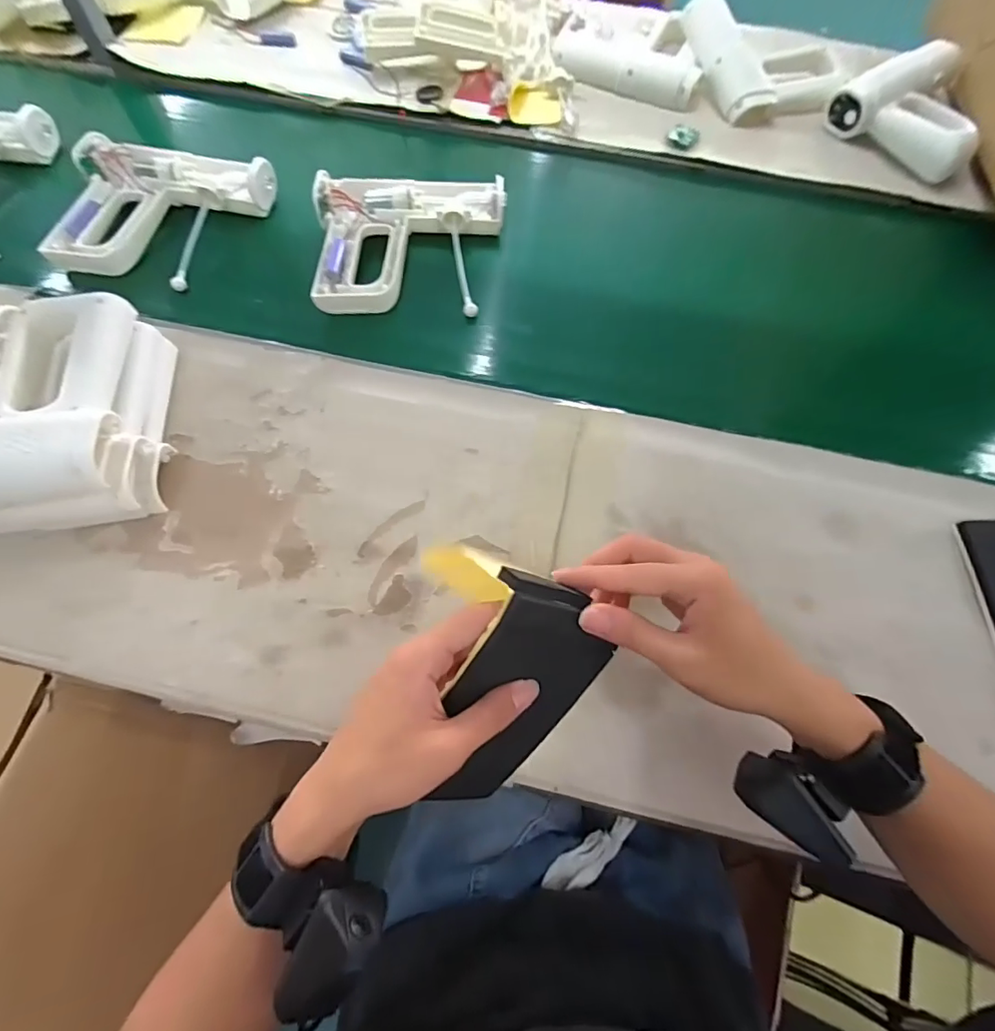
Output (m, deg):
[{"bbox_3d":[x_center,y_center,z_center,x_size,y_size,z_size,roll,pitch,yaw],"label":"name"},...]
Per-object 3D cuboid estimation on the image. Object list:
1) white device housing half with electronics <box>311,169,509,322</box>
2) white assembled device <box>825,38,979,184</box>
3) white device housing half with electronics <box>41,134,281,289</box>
[{"bbox_3d":[-0.094,-0.314,0.569,0.214,0.033,0.194,-4,69,-2],"label":"white device housing half with electronics"},{"bbox_3d":[0.541,-0.540,0.654,0.180,0.042,0.216,32,71,12],"label":"white assembled device"},{"bbox_3d":[-0.385,-0.350,0.573,0.216,0.039,0.179,8,70,3],"label":"white device housing half with electronics"}]

